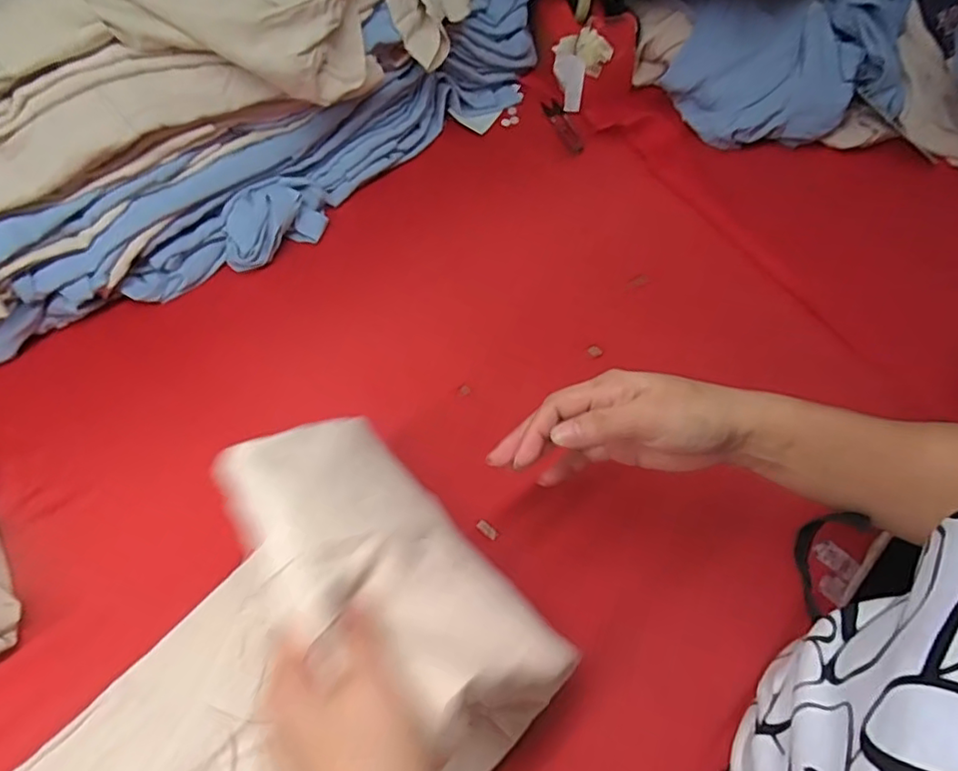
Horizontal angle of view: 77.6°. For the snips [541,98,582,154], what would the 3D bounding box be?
[{"bbox_3d":[0.100,-0.305,0.708,0.024,0.009,0.102,-14,56,-7],"label":"snips"}]

